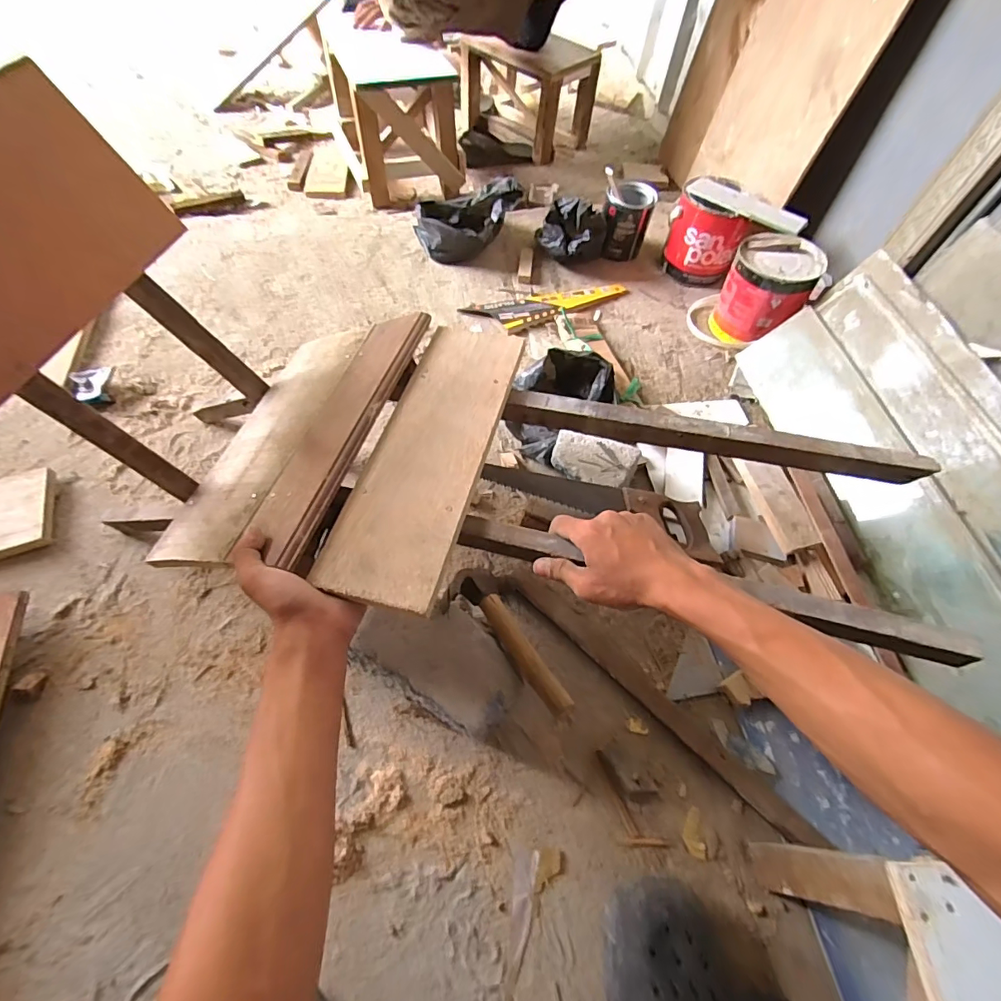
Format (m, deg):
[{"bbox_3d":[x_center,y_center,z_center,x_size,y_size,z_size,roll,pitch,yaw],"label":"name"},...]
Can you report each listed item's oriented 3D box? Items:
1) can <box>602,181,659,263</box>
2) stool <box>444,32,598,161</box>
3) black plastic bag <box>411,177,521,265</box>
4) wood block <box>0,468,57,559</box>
[{"bbox_3d":[0.278,-0.624,1.095,0.106,0.139,0.121,14,59,4],"label":"can"},{"bbox_3d":[0.075,-1.159,1.368,0.348,0.208,0.227,35,63,16],"label":"stool"},{"bbox_3d":[-0.070,-0.612,1.063,0.211,0.133,0.163,-22,63,-17],"label":"black plastic bag"},{"bbox_3d":[-0.712,0.019,0.702,0.118,0.026,0.144,-19,62,-15],"label":"wood block"}]

